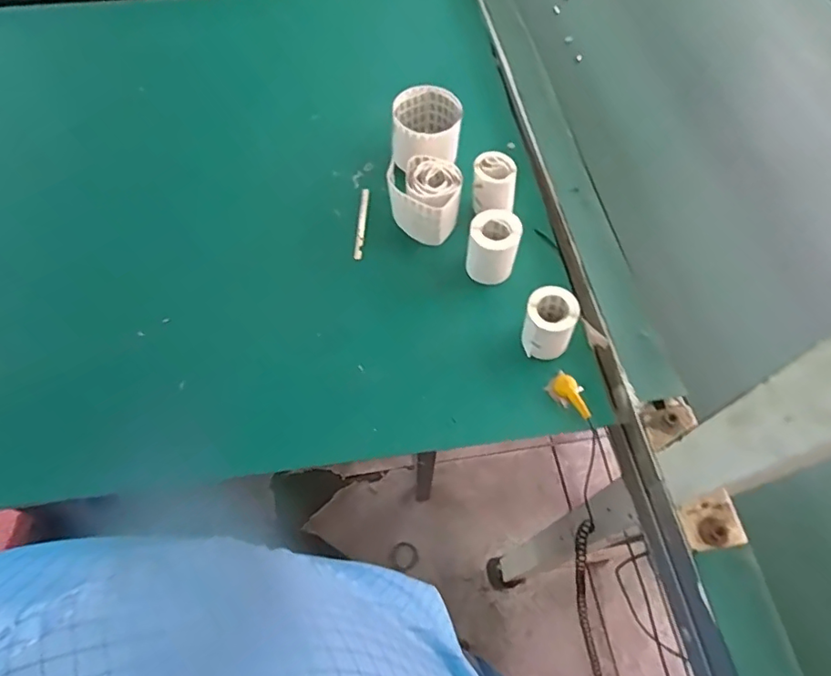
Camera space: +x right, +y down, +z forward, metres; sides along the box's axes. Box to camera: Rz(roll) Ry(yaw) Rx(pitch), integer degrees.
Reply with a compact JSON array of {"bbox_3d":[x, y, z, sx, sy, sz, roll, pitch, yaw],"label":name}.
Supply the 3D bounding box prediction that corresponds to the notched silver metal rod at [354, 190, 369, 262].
[{"bbox_3d":[-0.051,-0.110,0.518,0.008,0.007,0.083,2,62,2],"label":"notched silver metal rod"}]

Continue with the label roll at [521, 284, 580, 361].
[{"bbox_3d":[0.106,-0.011,0.433,0.037,0.058,0.039,0,62,0],"label":"label roll"}]

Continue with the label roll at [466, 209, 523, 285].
[{"bbox_3d":[0.067,-0.077,0.473,0.042,0.055,0.044,0,62,0],"label":"label roll"}]

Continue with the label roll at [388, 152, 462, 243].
[{"bbox_3d":[0.008,-0.127,0.501,0.064,0.052,0.066,0,62,0],"label":"label roll"}]

